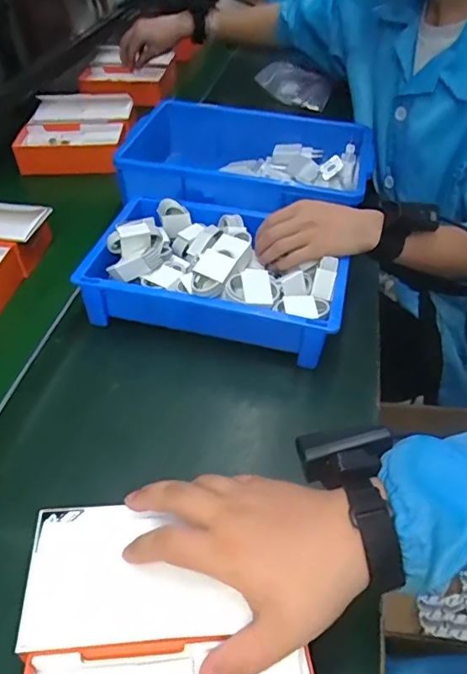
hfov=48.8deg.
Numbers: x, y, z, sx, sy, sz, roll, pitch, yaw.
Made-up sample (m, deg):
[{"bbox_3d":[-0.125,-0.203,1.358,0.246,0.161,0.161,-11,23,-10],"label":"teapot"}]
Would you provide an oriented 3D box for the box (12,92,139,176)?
[{"bbox_3d":[-0.293,-0.378,0.947,0.192,0.079,0.178,6,45,5],"label":"box"}]

